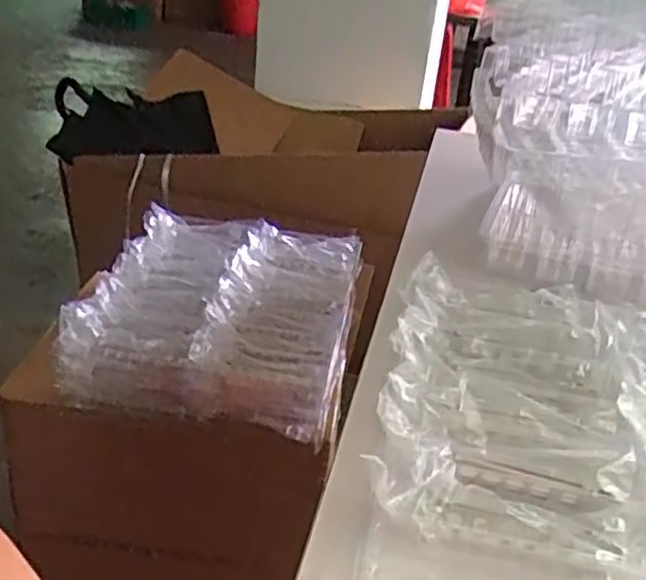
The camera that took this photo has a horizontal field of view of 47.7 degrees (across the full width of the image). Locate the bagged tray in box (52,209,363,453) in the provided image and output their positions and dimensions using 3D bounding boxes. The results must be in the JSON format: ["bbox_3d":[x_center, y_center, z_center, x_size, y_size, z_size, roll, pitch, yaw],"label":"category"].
[{"bbox_3d":[-0.136,0.030,1.048,0.336,0.110,0.387,8,28,5],"label":"bagged tray in box"}]

